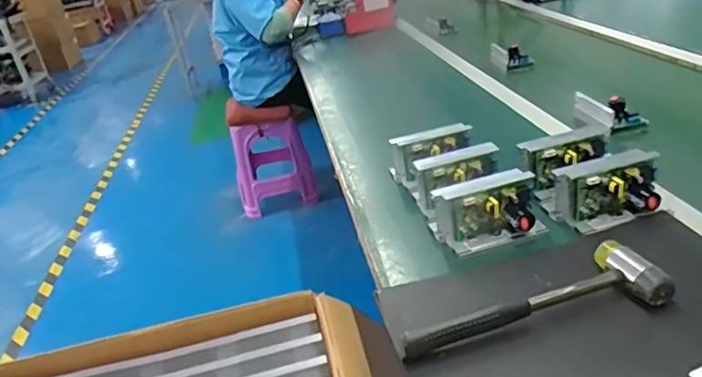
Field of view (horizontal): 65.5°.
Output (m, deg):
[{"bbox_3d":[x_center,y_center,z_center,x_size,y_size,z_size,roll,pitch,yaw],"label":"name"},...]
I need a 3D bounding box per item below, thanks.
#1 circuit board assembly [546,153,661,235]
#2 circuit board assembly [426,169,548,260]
[{"bbox_3d":[0.343,0.009,0.729,0.131,0.075,0.060,-7,27,5],"label":"circuit board assembly"},{"bbox_3d":[0.184,0.030,0.742,0.139,0.076,0.079,-13,28,-6],"label":"circuit board assembly"}]

